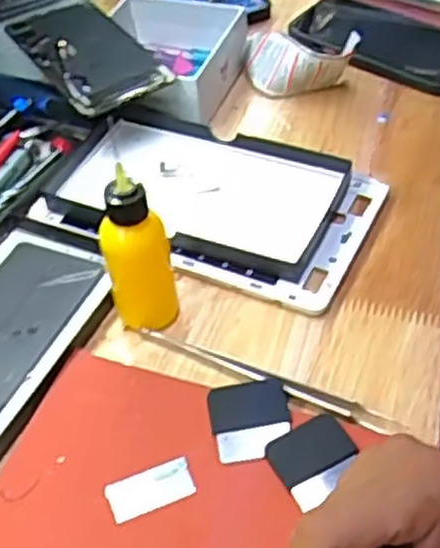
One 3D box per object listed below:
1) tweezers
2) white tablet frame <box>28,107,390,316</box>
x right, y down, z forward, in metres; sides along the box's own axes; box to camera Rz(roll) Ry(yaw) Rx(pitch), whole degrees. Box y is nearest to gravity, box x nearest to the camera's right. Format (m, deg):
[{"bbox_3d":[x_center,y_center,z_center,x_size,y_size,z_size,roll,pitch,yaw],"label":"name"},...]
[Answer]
[{"bbox_3d":[0.023,0.054,0.414,0.144,0.010,0.012,20,51,22],"label":"tweezers"},{"bbox_3d":[-0.007,-0.053,0.507,0.205,0.022,0.119,19,51,21],"label":"white tablet frame"}]

